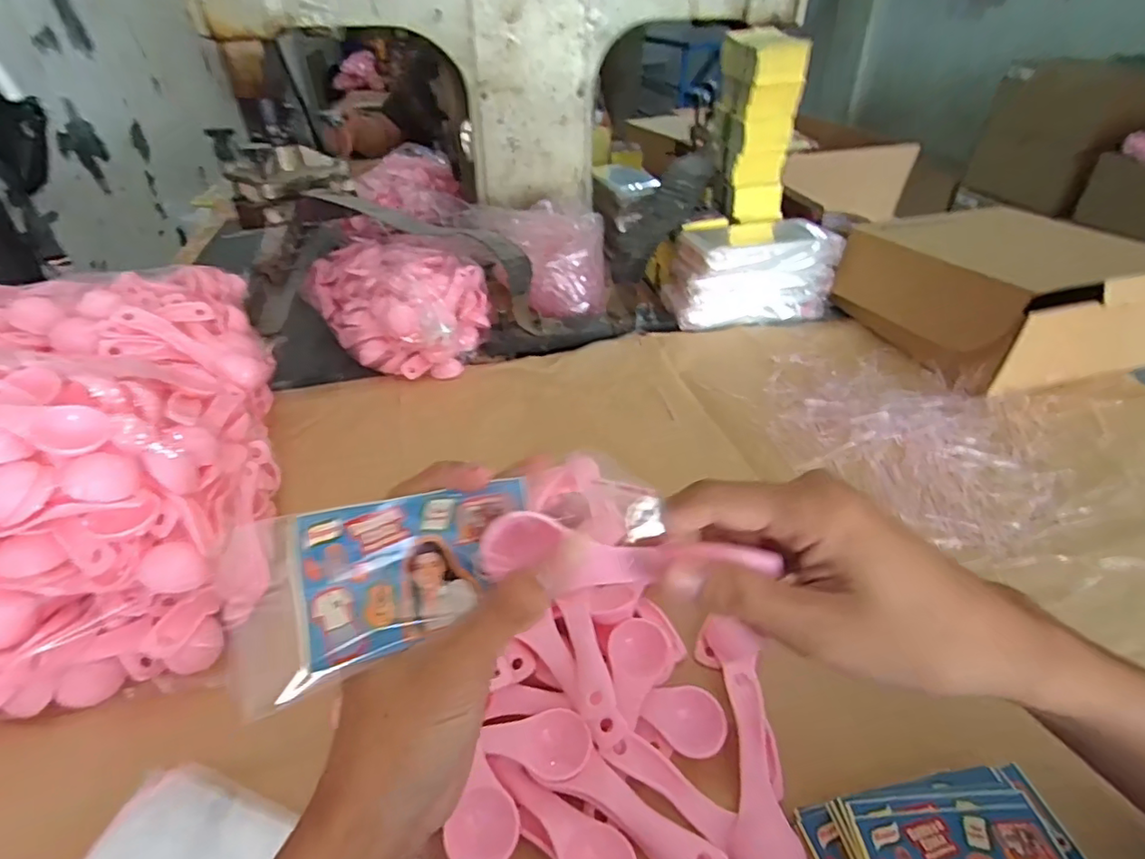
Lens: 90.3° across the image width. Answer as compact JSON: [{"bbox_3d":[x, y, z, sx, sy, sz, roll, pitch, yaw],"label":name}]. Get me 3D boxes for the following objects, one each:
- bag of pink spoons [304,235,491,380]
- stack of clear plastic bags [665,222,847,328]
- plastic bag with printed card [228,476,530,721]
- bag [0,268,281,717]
[{"bbox_3d":[-0.204,-0.168,0.678,0.183,0.107,0.256,-15,40,-17],"label":"bag of pink spoons"},{"bbox_3d":[0.222,-0.203,0.729,0.203,0.093,0.112,-14,39,-16],"label":"stack of clear plastic bags"},{"bbox_3d":[-0.070,0.060,0.220,0.110,0.063,0.009,-9,-7,-15],"label":"plastic bag with printed card"},{"bbox_3d":[-0.381,-0.001,0.416,0.282,0.158,0.356,-8,38,-10],"label":"bag"}]

